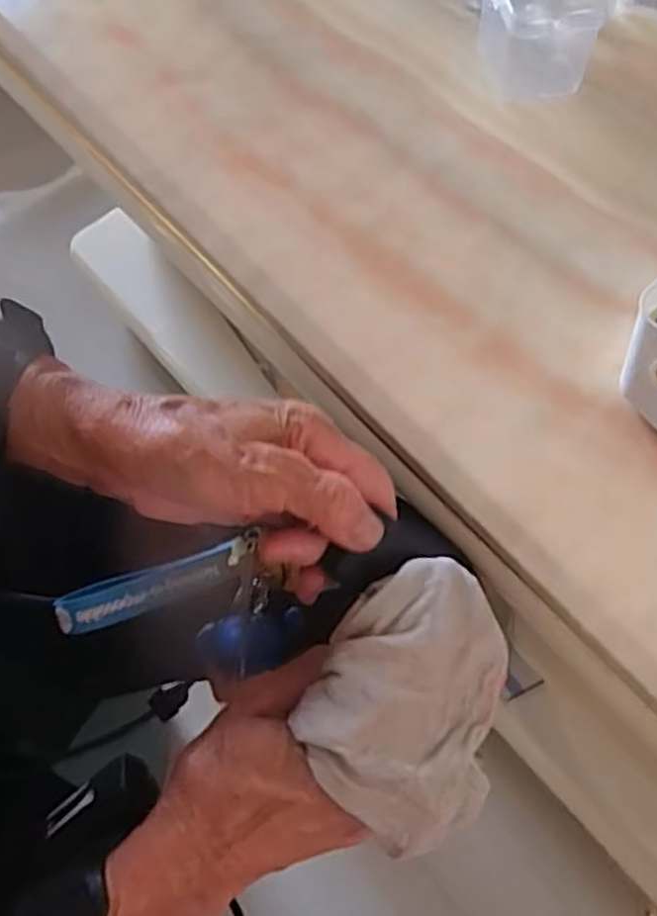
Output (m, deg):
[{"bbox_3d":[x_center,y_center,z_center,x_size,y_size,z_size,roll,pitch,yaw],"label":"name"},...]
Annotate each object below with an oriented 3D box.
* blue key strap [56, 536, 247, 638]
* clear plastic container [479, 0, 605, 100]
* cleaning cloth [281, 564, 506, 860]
[{"bbox_3d":[-0.084,0.061,0.359,0.092,0.013,0.019,-19,67,-4],"label":"blue key strap"},{"bbox_3d":[0.143,-0.301,0.527,0.076,0.062,0.081,9,66,5],"label":"clear plastic container"},{"bbox_3d":[0.033,0.093,0.303,0.071,0.028,0.105,22,68,11],"label":"cleaning cloth"}]

